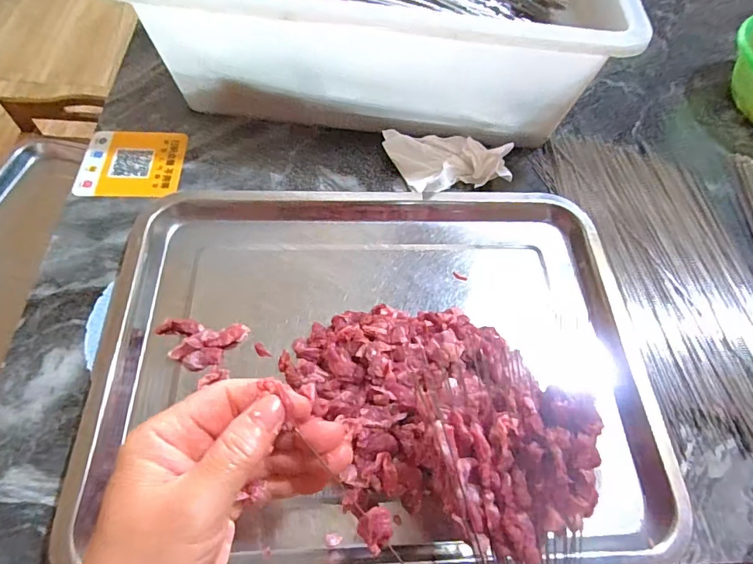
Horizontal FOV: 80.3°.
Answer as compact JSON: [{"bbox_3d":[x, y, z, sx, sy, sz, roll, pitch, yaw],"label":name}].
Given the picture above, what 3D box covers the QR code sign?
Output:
[{"bbox_3d":[-0.229,-0.112,0.422,0.090,0.005,0.078,1,62,-5],"label":"QR code sign"}]

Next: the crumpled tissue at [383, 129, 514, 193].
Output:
[{"bbox_3d":[0.065,-0.121,0.429,0.101,0.033,0.085,-13,61,-12],"label":"crumpled tissue"}]

